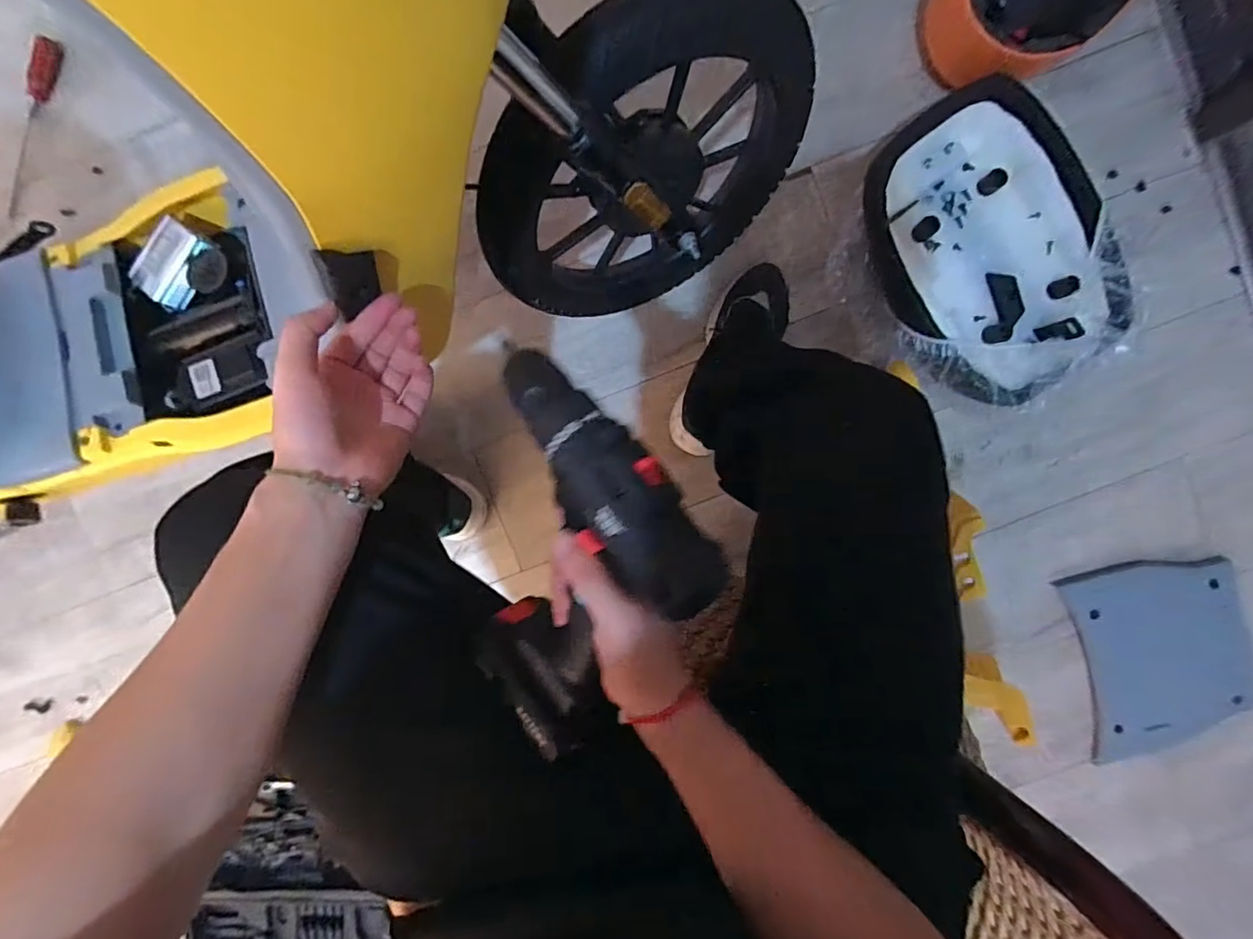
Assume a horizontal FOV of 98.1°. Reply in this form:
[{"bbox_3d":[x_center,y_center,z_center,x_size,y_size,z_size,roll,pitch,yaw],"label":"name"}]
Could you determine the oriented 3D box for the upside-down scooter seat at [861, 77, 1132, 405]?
[{"bbox_3d":[0.457,-0.269,0.682,0.256,0.088,0.362,-20,93,1],"label":"upside-down scooter seat"}]

